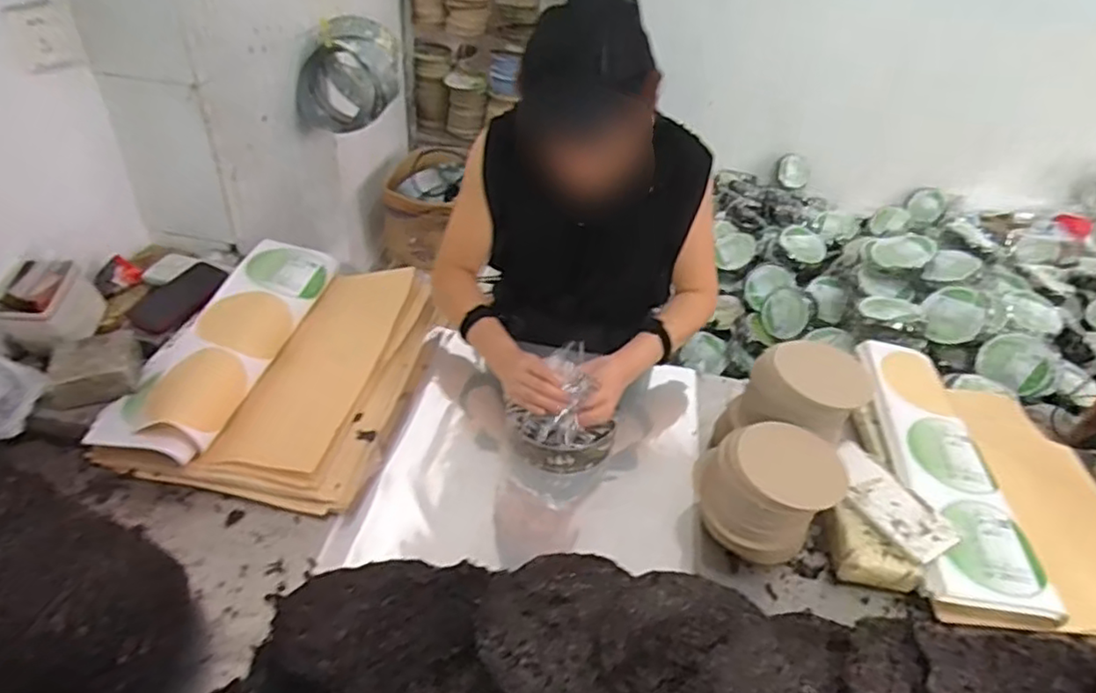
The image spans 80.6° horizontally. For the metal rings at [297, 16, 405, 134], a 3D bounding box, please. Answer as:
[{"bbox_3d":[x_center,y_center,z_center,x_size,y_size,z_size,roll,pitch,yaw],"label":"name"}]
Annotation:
[{"bbox_3d":[-0.409,-0.563,1.354,0.170,0.225,0.153,15,40,11],"label":"metal rings"}]

